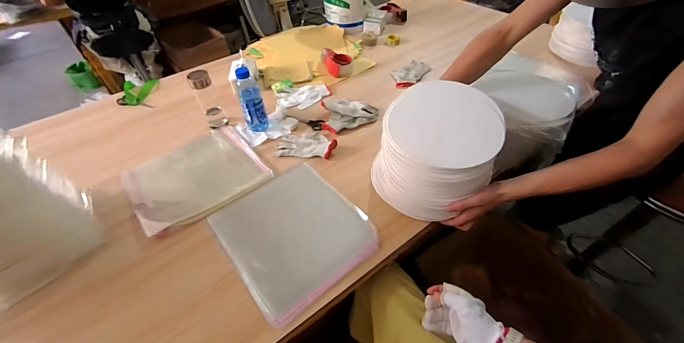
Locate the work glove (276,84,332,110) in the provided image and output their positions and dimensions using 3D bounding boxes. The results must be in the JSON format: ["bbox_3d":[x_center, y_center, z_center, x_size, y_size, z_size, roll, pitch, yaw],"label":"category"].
[{"bbox_3d":[-0.139,-0.276,1.095,0.194,0.016,0.125,-8,49,-3],"label":"work glove"}]

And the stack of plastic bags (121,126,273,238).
[{"bbox_3d":[-0.427,0.000,0.868,0.340,0.023,0.337,-33,50,-24],"label":"stack of plastic bags"}]

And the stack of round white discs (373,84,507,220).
[{"bbox_3d":[0.212,-0.046,0.708,0.233,0.189,0.245,29,55,27],"label":"stack of round white discs"}]

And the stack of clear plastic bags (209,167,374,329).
[{"bbox_3d":[-0.114,0.139,0.718,0.302,0.019,0.333,-33,54,-23],"label":"stack of clear plastic bags"}]

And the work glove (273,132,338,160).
[{"bbox_3d":[-0.109,-0.084,0.906,0.182,0.030,0.098,6,50,9],"label":"work glove"}]

